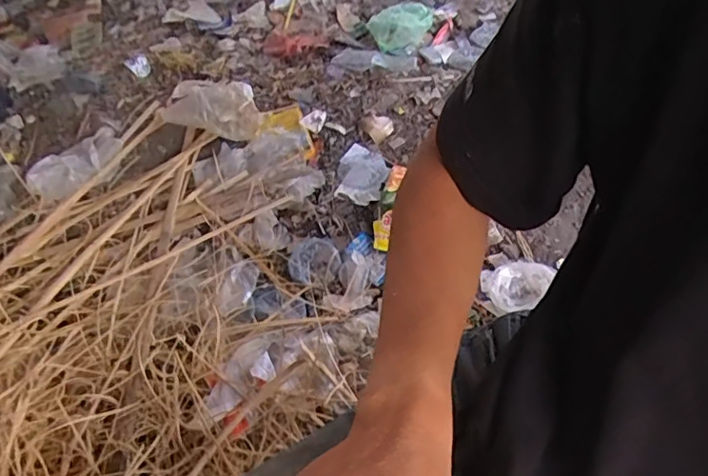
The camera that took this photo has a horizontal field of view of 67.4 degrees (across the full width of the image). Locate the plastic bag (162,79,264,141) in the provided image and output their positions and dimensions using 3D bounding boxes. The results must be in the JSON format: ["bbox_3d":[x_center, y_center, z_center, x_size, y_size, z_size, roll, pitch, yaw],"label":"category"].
[{"bbox_3d":[-0.300,-0.294,1.150,0.224,0.053,0.157,11,51,17],"label":"plastic bag"}]

